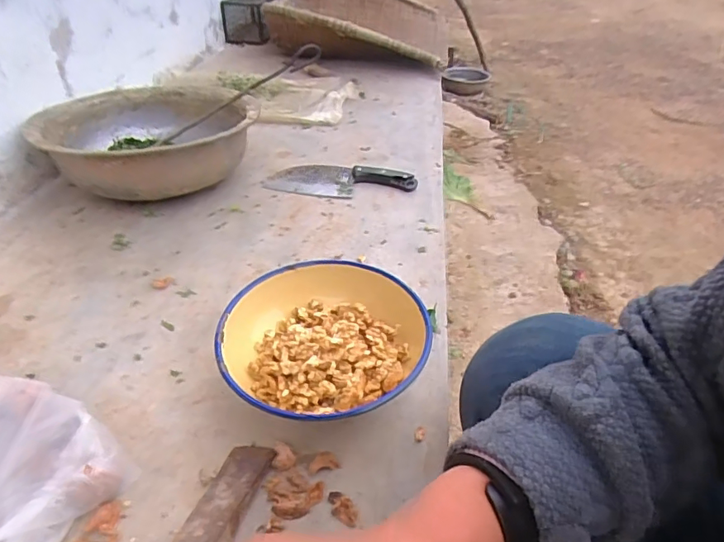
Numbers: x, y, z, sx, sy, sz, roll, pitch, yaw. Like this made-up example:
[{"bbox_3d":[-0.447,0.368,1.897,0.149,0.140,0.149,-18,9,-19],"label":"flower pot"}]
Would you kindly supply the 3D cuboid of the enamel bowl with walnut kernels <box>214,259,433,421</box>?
[{"bbox_3d":[-0.040,0.079,0.499,0.188,0.078,0.194,0,38,0],"label":"enamel bowl with walnut kernels"}]

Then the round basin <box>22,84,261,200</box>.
[{"bbox_3d":[-0.332,-0.201,0.821,0.309,0.120,0.299,1,38,-1],"label":"round basin"}]

